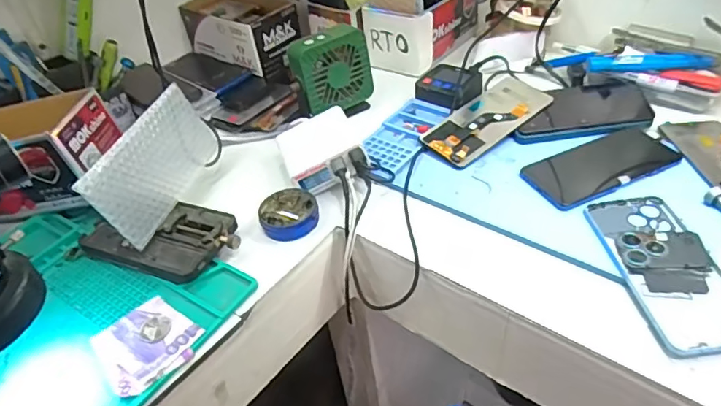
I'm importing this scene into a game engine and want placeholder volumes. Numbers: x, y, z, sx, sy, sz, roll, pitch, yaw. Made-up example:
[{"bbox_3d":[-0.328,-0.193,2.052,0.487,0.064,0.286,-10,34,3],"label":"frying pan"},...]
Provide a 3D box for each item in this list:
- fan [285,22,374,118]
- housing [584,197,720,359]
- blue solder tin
[{"bbox_3d":[-0.037,-0.163,0.666,0.105,0.107,0.045,-33,47,-27],"label":"fan"},{"bbox_3d":[0.262,0.053,0.447,0.083,0.012,0.171,-9,41,-1],"label":"housing"},{"bbox_3d":[-0.076,0.011,0.549,0.059,0.017,0.061,-5,41,4],"label":"blue solder tin"}]

